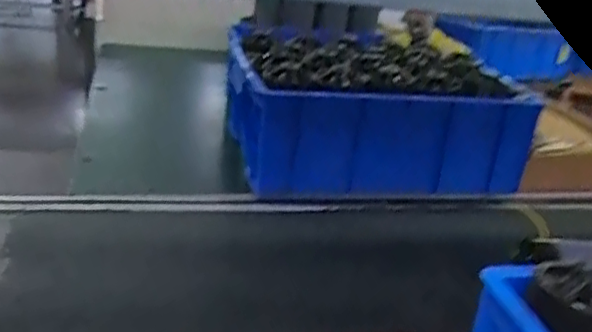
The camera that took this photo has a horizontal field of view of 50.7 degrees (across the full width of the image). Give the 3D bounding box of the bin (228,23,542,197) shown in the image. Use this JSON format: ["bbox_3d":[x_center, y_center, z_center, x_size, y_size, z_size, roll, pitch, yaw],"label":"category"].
[{"bbox_3d":[0.143,-0.107,1.198,0.471,0.213,0.363,0,24,-18],"label":"bin"}]

